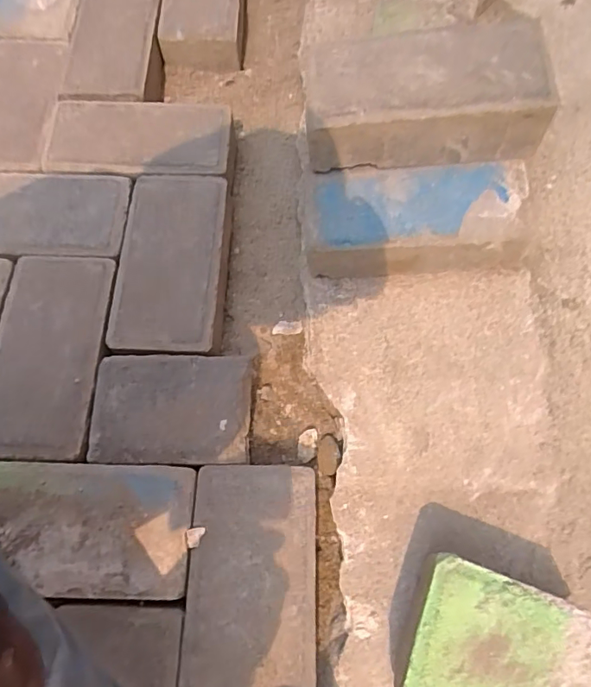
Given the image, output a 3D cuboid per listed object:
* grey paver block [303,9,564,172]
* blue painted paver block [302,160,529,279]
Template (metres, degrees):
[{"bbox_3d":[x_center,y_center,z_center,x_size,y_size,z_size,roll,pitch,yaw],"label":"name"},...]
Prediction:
[{"bbox_3d":[0.115,-0.231,0.455,0.208,0.066,0.115,-1,68,-3],"label":"grey paver block"},{"bbox_3d":[0.114,-0.121,0.481,0.198,0.061,0.086,-1,69,0],"label":"blue painted paver block"}]

